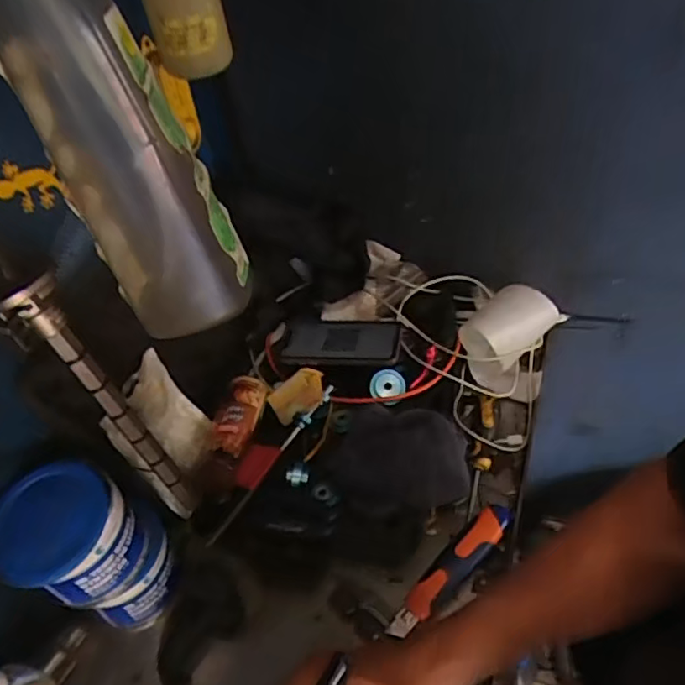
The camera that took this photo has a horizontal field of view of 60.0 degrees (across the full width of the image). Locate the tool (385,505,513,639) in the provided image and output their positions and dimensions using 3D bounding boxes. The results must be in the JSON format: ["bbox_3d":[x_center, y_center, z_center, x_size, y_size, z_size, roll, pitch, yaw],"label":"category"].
[{"bbox_3d":[0.110,0.225,0.593,0.166,0.030,0.035,-38,51,-26],"label":"tool"}]

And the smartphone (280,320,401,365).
[{"bbox_3d":[-0.003,-0.003,0.745,0.149,0.016,0.079,3,46,13],"label":"smartphone"}]

